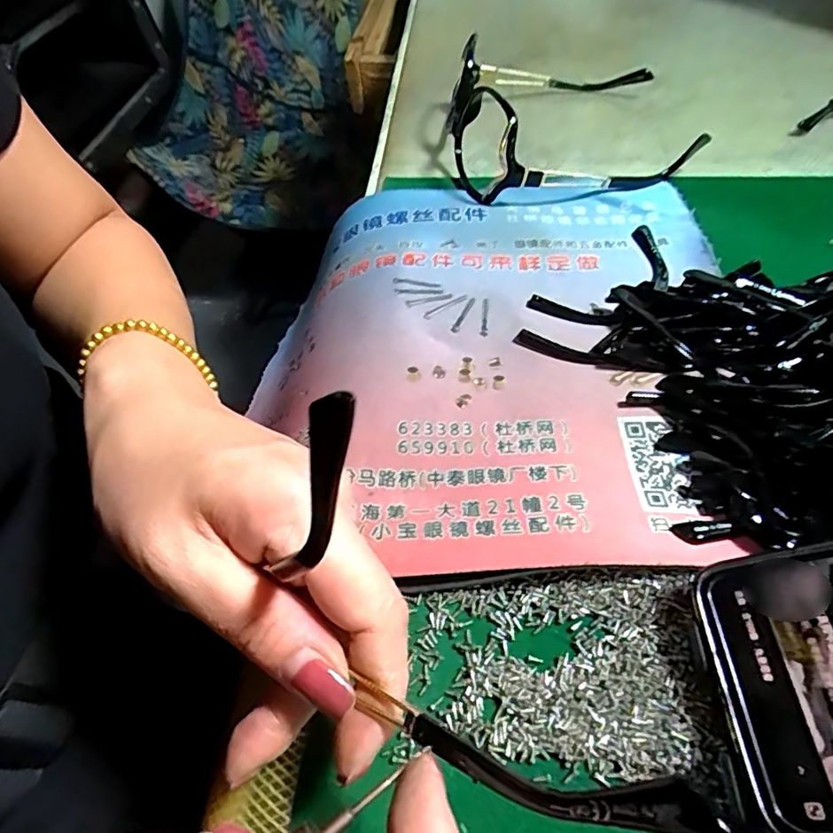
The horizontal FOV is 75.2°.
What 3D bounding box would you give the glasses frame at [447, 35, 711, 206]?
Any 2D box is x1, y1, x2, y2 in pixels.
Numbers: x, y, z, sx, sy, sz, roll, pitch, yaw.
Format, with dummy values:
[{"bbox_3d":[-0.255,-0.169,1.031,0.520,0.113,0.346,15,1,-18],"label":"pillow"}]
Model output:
[{"bbox_3d":[0.097,-0.208,0.355,0.150,0.053,0.150,-13,56,-3],"label":"glasses frame"}]

